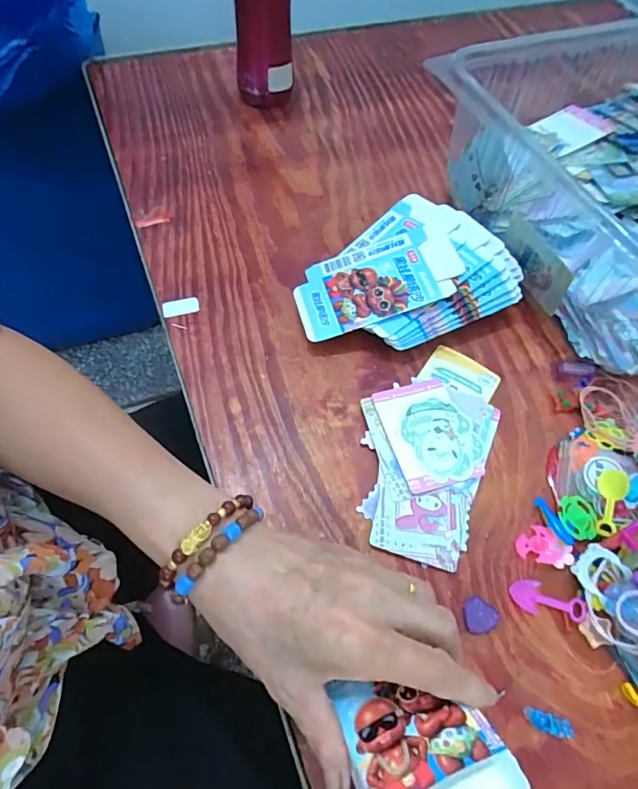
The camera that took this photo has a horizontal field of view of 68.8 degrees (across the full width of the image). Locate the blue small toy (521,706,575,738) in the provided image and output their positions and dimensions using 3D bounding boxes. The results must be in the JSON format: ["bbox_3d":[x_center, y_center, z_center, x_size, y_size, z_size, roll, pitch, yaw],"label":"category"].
[{"bbox_3d":[0.140,0.201,0.285,0.031,0.010,0.011,17,61,6],"label":"blue small toy"}]

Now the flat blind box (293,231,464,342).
[{"bbox_3d":[0.052,-0.101,0.416,0.147,0.009,0.080,-17,64,2],"label":"flat blind box"}]

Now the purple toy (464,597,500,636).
[{"bbox_3d":[0.107,0.149,0.312,0.021,0.004,0.022,2,61,-3],"label":"purple toy"}]

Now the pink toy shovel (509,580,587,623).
[{"bbox_3d":[0.156,0.140,0.319,0.048,0.006,0.021,10,61,2],"label":"pink toy shovel"}]

